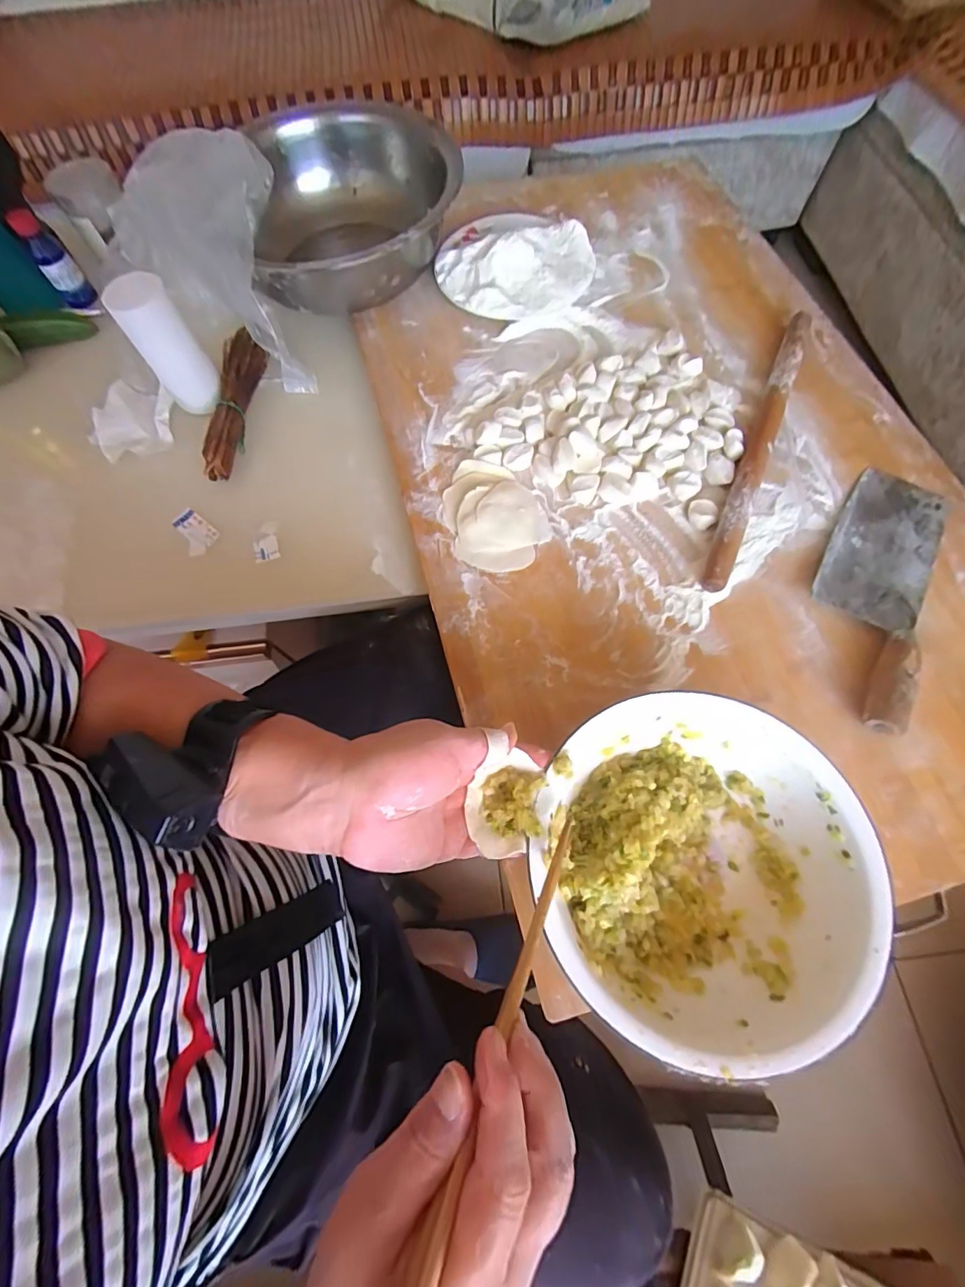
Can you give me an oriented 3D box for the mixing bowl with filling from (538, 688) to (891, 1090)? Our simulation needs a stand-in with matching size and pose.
[{"bbox_3d":[0.146,0.154,0.344,0.217,0.077,0.217,0,69,1],"label":"mixing bowl with filling"}]

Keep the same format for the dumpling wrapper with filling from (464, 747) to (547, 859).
[{"bbox_3d":[0.016,0.110,0.322,0.049,0.013,0.064,6,70,4],"label":"dumpling wrapper with filling"}]

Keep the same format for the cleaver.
[{"bbox_3d":[0.365,-0.058,0.440,0.090,0.030,0.273,27,73,11],"label":"cleaver"}]

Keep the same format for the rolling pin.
[{"bbox_3d":[0.293,-0.213,0.503,0.025,0.029,0.370,23,72,10],"label":"rolling pin"}]

